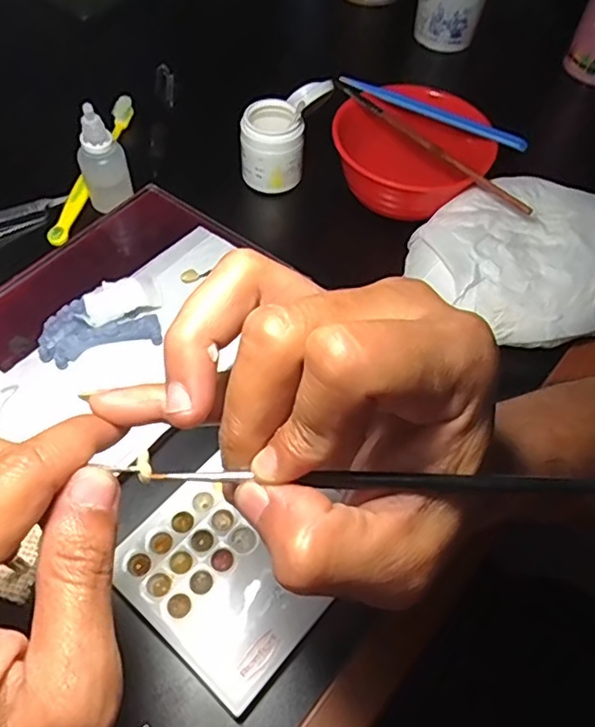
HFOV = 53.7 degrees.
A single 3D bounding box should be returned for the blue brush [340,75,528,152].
[{"bbox_3d":[0.093,-0.179,0.414,0.141,0.008,0.009,28,59,13],"label":"blue brush"}]

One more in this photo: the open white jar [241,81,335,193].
[{"bbox_3d":[-0.010,-0.167,0.435,0.048,0.056,0.071,19,58,8],"label":"open white jar"}]

